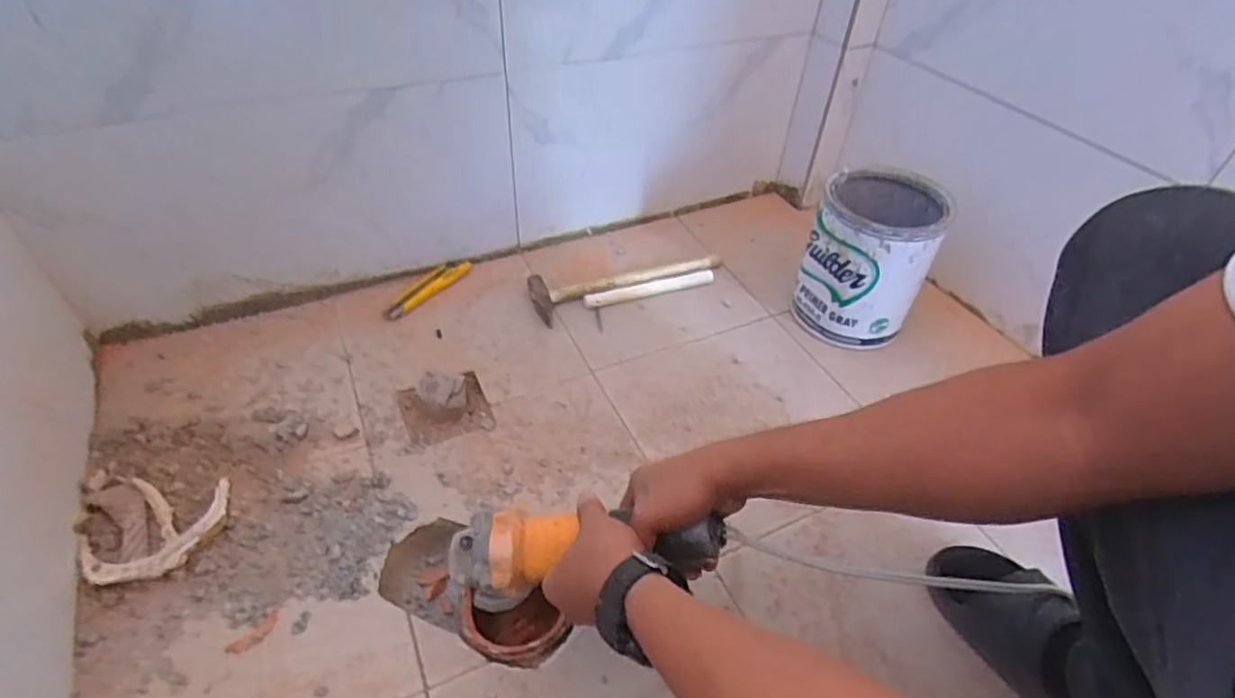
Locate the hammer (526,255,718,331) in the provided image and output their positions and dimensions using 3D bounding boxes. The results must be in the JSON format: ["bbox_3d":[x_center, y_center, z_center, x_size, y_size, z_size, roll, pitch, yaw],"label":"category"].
[{"bbox_3d":[0.013,-0.116,0.994,0.319,0.026,0.095,-18,47,-22],"label":"hammer"}]

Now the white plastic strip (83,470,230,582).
[{"bbox_3d":[-0.482,0.178,0.633,0.148,0.022,0.117,0,43,-3],"label":"white plastic strip"}]

